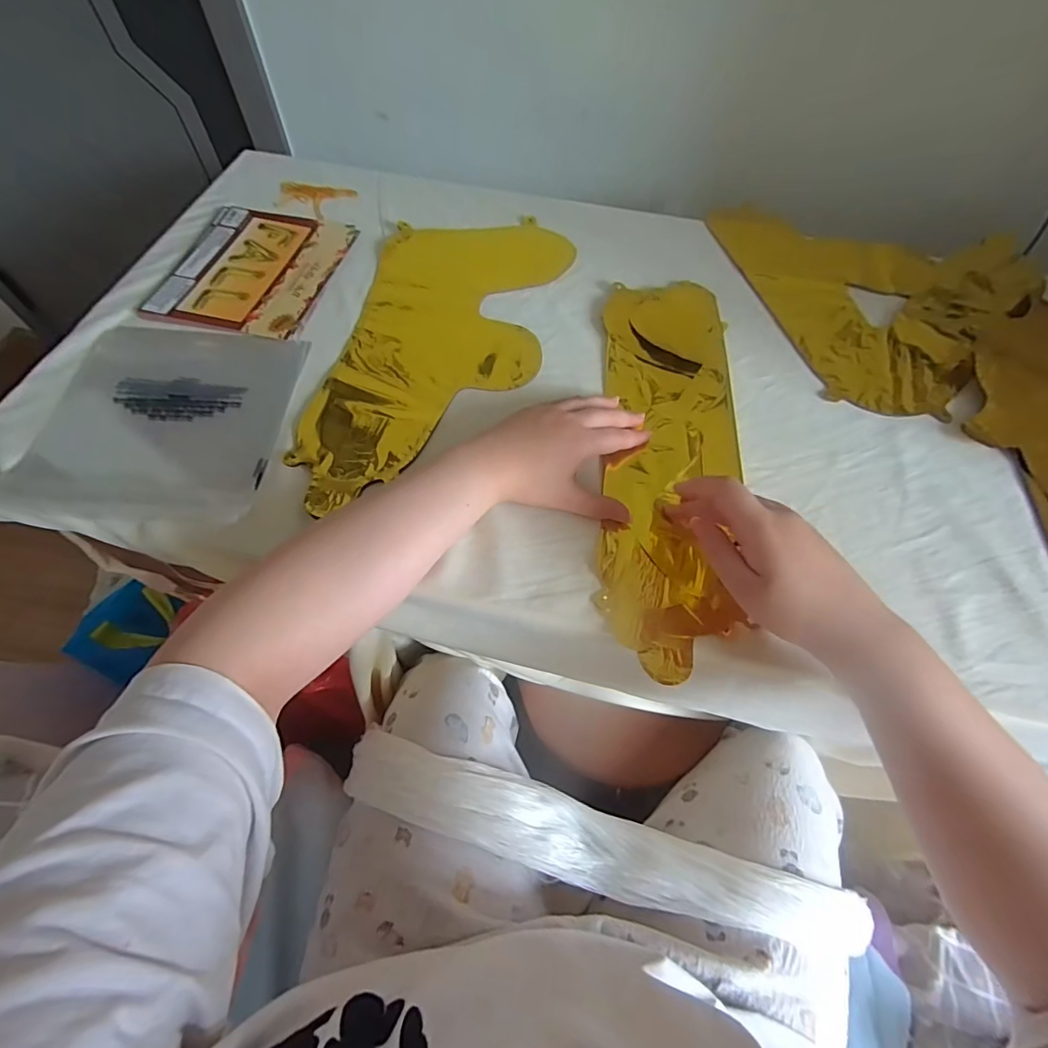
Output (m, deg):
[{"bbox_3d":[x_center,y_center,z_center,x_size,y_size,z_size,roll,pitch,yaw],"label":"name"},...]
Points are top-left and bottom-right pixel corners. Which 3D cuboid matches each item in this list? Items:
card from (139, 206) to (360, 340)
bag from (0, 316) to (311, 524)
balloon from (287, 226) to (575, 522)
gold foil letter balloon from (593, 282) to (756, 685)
[{"bbox_3d":[-0.295,-0.285,0.552,0.167,0.006,0.198,11,61,4],"label":"card"},{"bbox_3d":[-0.322,-0.103,0.454,0.203,0.010,0.220,3,60,0],"label":"bag"},{"bbox_3d":[-0.081,-0.185,0.504,0.200,0.008,0.400,8,60,2],"label":"balloon"},{"bbox_3d":[0.133,-0.079,0.455,0.125,0.021,0.426,9,62,3],"label":"gold foil letter balloon"}]

